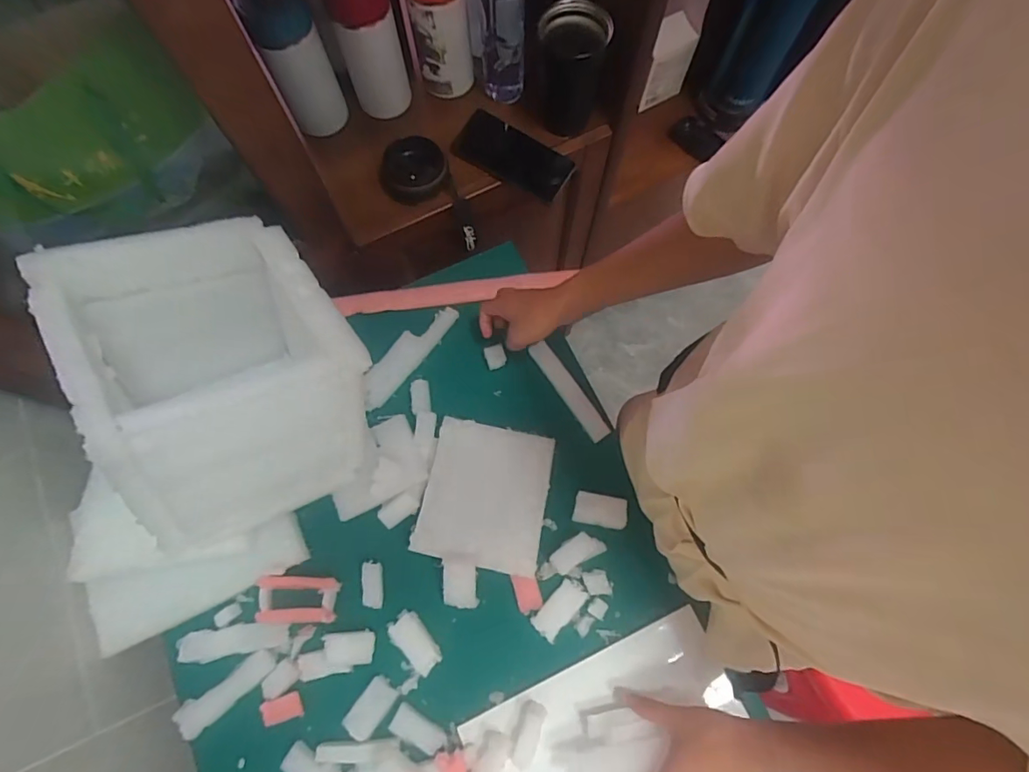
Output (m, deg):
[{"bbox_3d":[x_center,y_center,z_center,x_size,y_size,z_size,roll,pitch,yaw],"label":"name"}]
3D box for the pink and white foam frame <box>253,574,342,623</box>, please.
[{"bbox_3d":[-0.252,0.247,0.586,0.089,0.016,0.051,1,73,0],"label":"pink and white foam frame"}]

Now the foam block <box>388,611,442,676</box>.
[{"bbox_3d":[-0.115,0.298,0.589,0.035,0.010,0.068,-42,78,-11],"label":"foam block"}]

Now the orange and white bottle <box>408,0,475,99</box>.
[{"bbox_3d":[-0.095,-0.478,0.631,0.076,0.213,0.065,-9,74,-3],"label":"orange and white bottle"}]

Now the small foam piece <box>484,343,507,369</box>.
[{"bbox_3d":[-0.026,-0.041,0.677,0.027,0.017,0.030,-14,74,-4],"label":"small foam piece"}]

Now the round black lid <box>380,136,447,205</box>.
[{"bbox_3d":[-0.134,-0.285,0.666,0.079,0.023,0.087,8,74,2],"label":"round black lid"}]

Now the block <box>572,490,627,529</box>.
[{"bbox_3d":[0.106,0.154,0.624,0.064,0.018,0.036,10,74,3],"label":"block"}]

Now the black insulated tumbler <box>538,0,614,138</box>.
[{"bbox_3d":[0.072,-0.404,0.659,0.077,0.144,0.076,0,73,0],"label":"black insulated tumbler"}]

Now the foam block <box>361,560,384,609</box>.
[{"bbox_3d":[-0.168,0.235,0.596,0.023,0.018,0.052,-4,74,-1],"label":"foam block"}]

